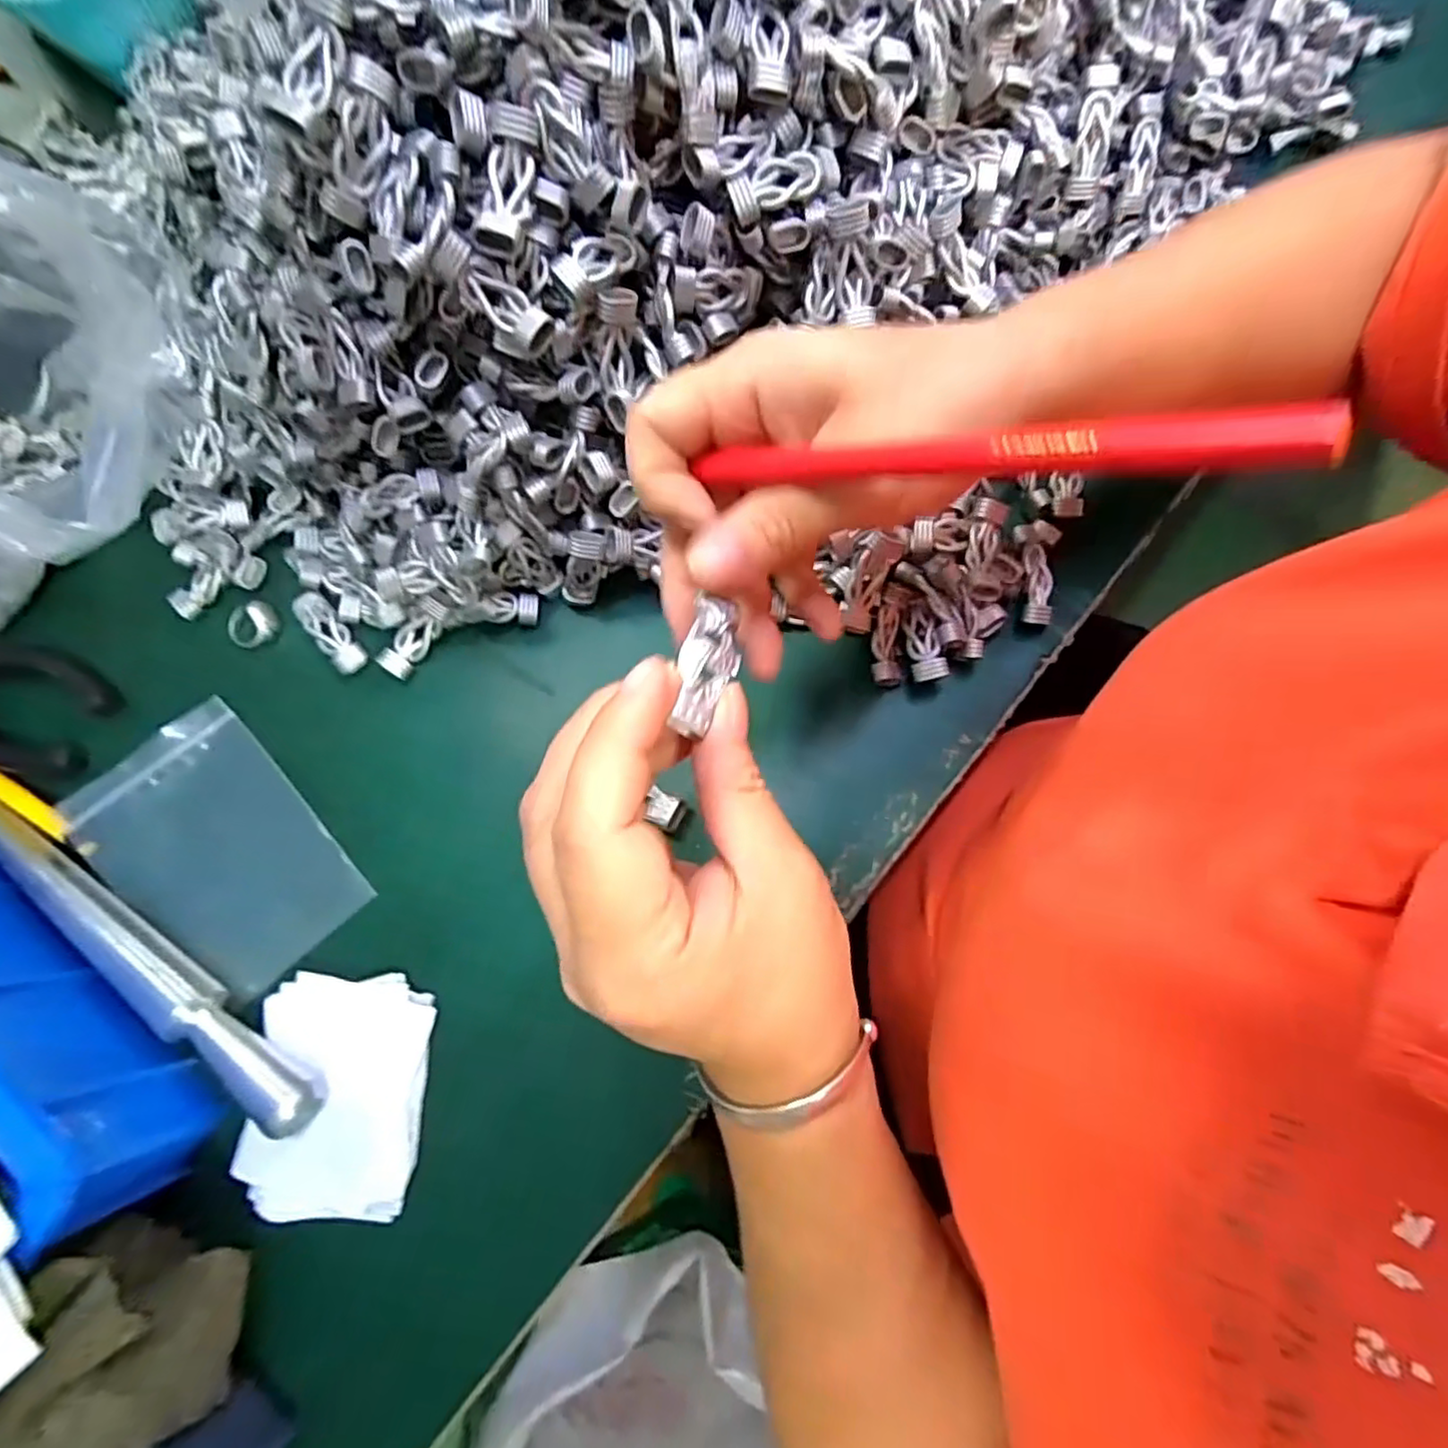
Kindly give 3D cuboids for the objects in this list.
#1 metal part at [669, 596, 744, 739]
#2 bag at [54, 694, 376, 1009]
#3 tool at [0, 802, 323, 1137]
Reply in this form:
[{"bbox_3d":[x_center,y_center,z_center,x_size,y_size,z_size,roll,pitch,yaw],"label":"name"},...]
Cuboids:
[{"bbox_3d":[-0.004,-0.016,0.188,0.015,0.010,0.043,13,58,5],"label":"metal part"},{"bbox_3d":[-0.217,0.054,0.290,0.124,0.008,0.077,42,80,11],"label":"bag"},{"bbox_3d":[-0.246,0.084,0.273,0.228,0.028,0.019,34,79,10],"label":"tool"}]

